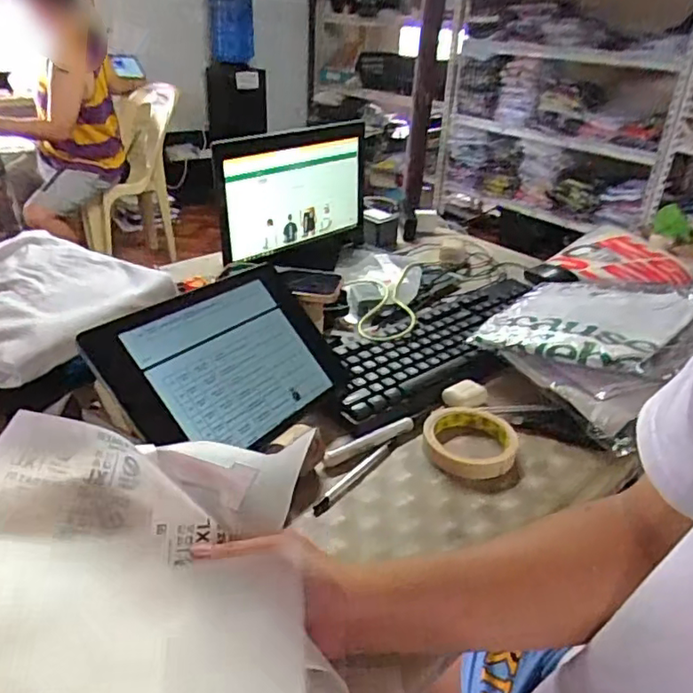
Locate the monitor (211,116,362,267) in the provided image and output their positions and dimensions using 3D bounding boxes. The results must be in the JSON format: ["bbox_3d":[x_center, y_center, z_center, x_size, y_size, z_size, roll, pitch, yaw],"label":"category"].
[{"bbox_3d":[-0.078,-0.250,0.944,0.023,0.186,0.303,27,37,35],"label":"monitor"}]

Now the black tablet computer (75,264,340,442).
[{"bbox_3d":[-0.107,0.011,0.573,0.162,0.012,0.256,54,38,1],"label":"black tablet computer"}]

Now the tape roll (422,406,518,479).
[{"bbox_3d":[0.129,0.095,0.620,0.095,0.023,0.100,3,30,-1],"label":"tape roll"}]

